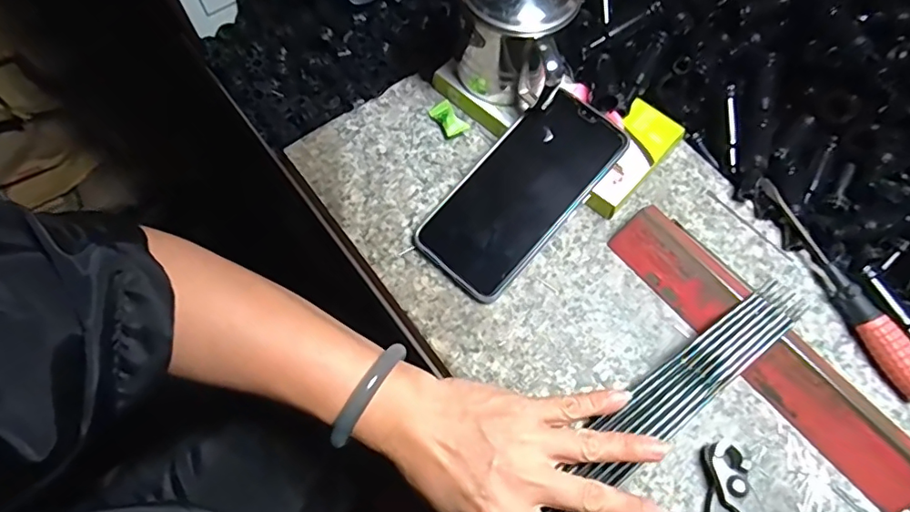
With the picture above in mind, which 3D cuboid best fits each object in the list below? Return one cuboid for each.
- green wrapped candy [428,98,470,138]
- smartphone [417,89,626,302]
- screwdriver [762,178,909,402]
[{"bbox_3d":[-0.005,-0.108,0.423,0.019,0.011,0.034,-28,70,-11],"label":"green wrapped candy"},{"bbox_3d":[0.047,-0.047,0.382,0.074,0.010,0.157,41,83,16],"label":"smartphone"},{"bbox_3d":[0.261,0.019,0.369,0.017,0.024,0.165,-22,69,-9],"label":"screwdriver"}]

